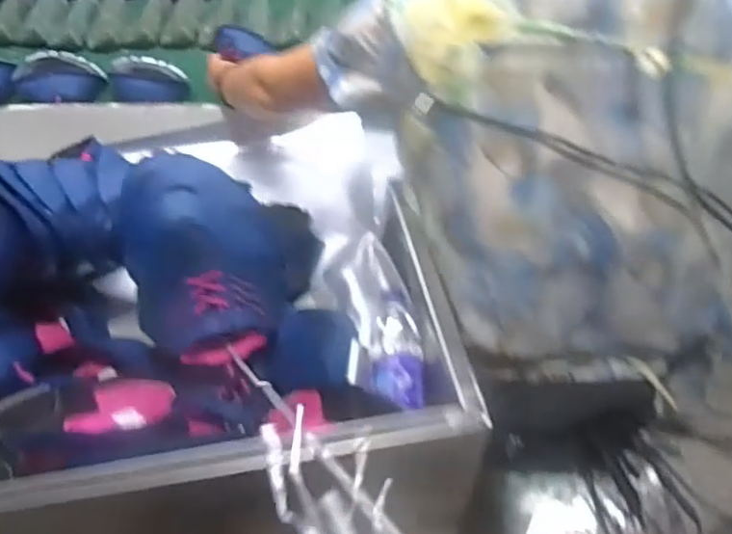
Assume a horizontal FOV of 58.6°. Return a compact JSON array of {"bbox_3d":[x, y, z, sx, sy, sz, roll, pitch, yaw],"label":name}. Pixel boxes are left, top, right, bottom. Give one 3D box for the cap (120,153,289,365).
[{"bbox_3d":[-0.174,-0.018,0.685,0.148,0.118,0.209,-15,50,-14],"label":"cap"}]

